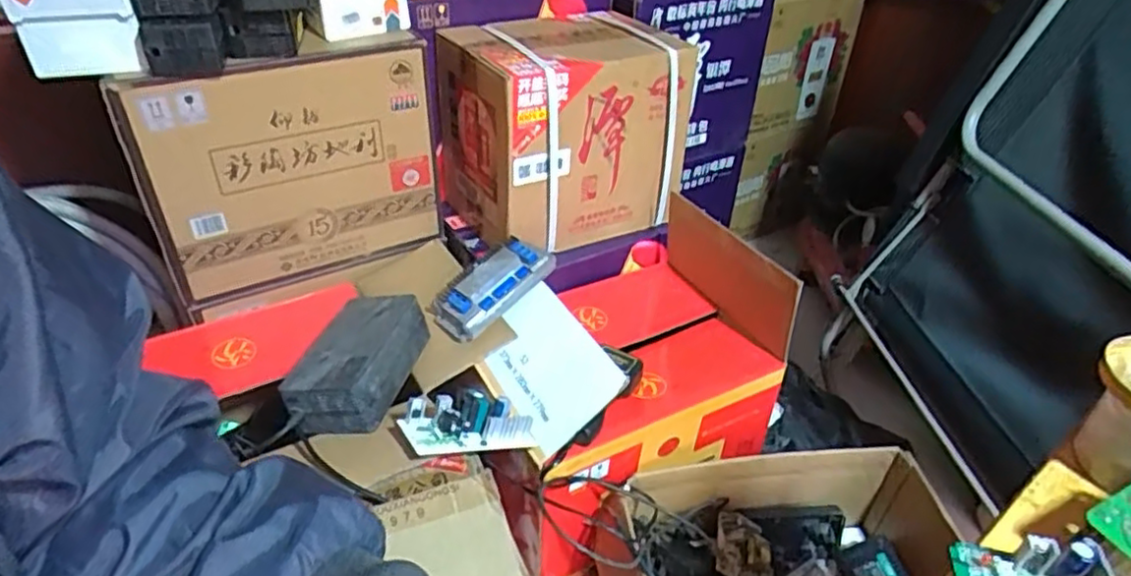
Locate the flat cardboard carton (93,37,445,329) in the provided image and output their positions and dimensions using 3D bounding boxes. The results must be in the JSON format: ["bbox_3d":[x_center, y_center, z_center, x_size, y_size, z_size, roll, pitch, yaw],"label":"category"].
[{"bbox_3d":[-0.363,-0.151,0.933,0.380,0.321,0.047,-23,43,-29],"label":"flat cardboard carton"}]

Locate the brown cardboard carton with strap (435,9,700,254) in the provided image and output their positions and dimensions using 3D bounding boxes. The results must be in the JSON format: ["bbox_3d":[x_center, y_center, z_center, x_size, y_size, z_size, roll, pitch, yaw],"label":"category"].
[{"bbox_3d":[0.001,-0.243,1.051,0.340,0.283,0.207,-15,40,-22],"label":"brown cardboard carton with strap"}]

